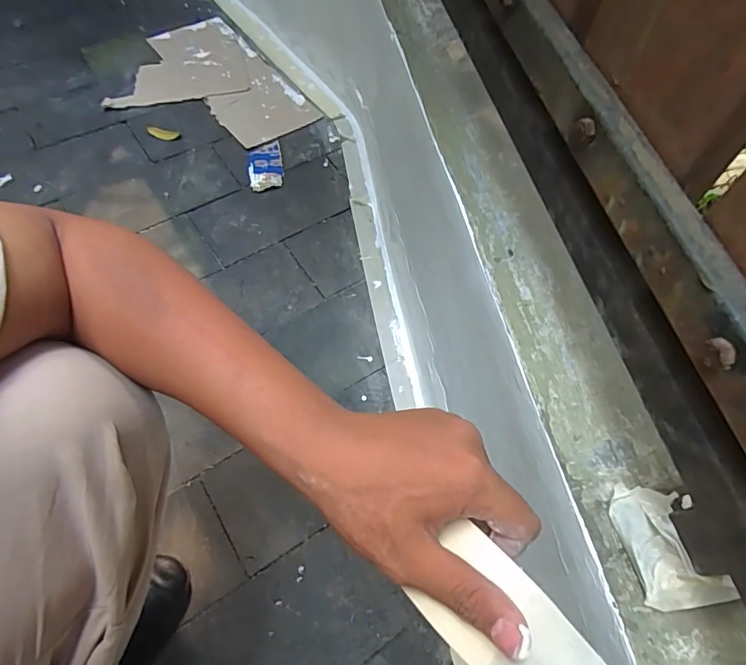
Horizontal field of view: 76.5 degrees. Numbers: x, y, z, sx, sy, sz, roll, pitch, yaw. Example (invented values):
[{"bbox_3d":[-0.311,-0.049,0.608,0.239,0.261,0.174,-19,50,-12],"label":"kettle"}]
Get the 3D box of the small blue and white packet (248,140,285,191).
[{"bbox_3d":[-0.215,-0.333,0.945,0.066,0.025,0.121,-9,61,-7],"label":"small blue and white packet"}]

